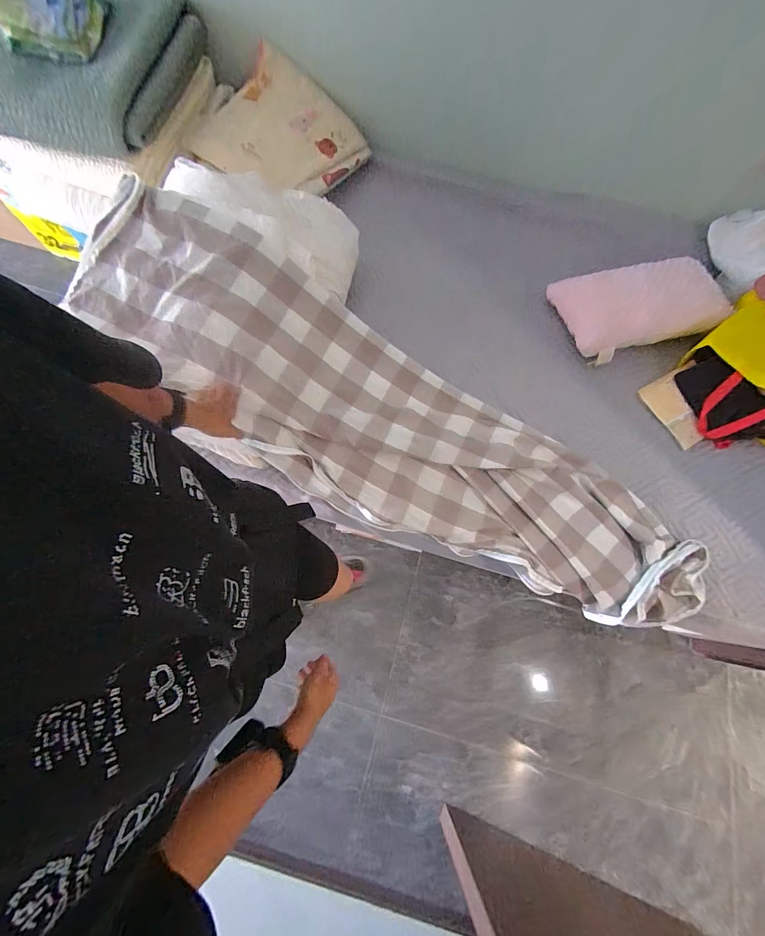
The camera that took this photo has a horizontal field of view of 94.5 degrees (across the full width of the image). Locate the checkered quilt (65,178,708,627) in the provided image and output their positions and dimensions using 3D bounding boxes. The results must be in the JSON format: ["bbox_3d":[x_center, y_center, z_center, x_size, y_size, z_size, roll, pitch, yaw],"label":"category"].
[{"bbox_3d":[0.029,-0.072,0.817,1.507,0.216,0.442,32,72,-6],"label":"checkered quilt"}]

